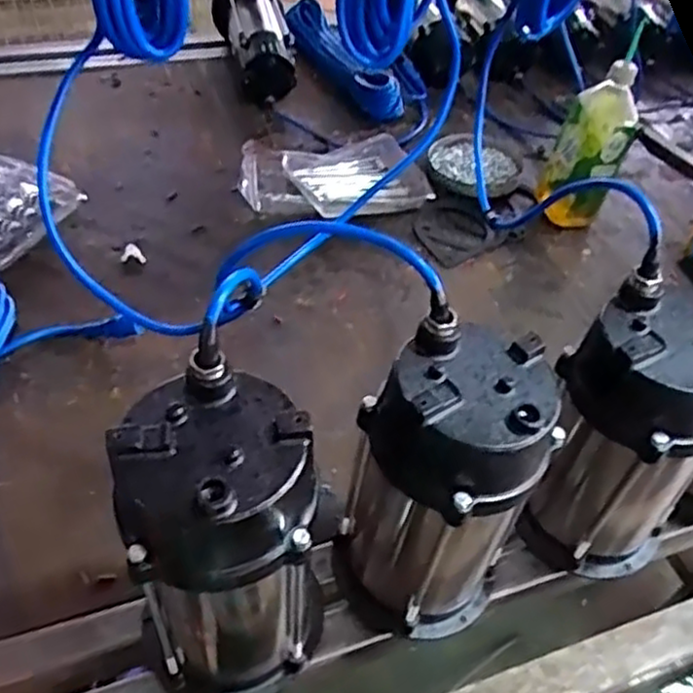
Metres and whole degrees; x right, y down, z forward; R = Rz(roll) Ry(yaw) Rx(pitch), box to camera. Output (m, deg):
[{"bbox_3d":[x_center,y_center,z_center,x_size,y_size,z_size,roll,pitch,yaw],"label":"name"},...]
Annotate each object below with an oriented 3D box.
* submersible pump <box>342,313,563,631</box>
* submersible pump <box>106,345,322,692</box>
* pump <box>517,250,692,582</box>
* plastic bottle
[{"bbox_3d":[0.073,0.110,0.551,0.124,0.266,0.117,4,48,-4],"label":"submersible pump"},{"bbox_3d":[-0.082,0.146,0.500,0.122,0.263,0.126,-11,50,-16],"label":"submersible pump"},{"bbox_3d":[0.233,0.083,0.599,0.111,0.261,0.132,-33,59,-31],"label":"pump"},{"bbox_3d":[0.318,-0.252,0.945,0.088,0.209,0.082,20,49,10],"label":"plastic bottle"}]

